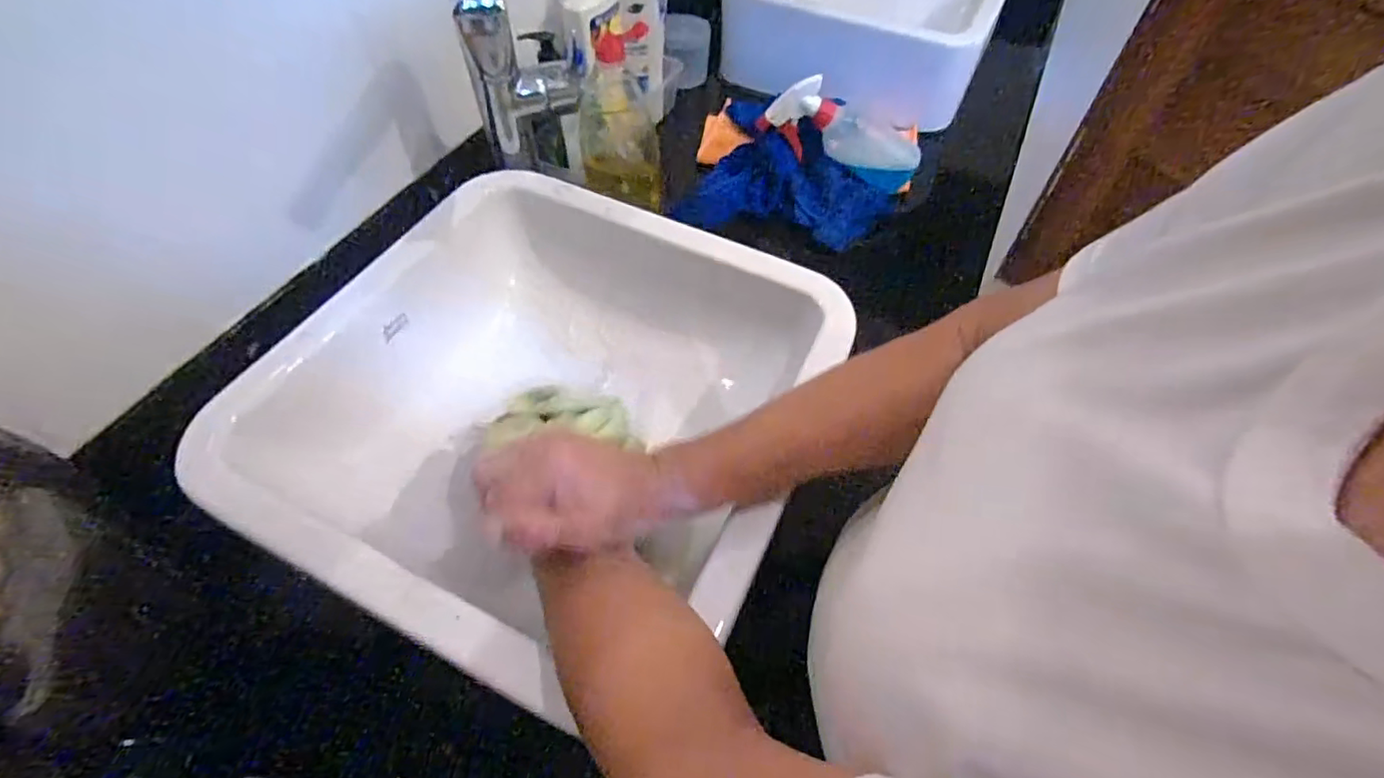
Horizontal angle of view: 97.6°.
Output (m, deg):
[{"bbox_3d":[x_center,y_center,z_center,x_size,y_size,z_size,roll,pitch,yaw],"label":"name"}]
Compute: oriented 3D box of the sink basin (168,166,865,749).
[{"bbox_3d":[-0.123,0.012,0.507,0.362,0.125,0.386,23,57,15],"label":"sink basin"}]

